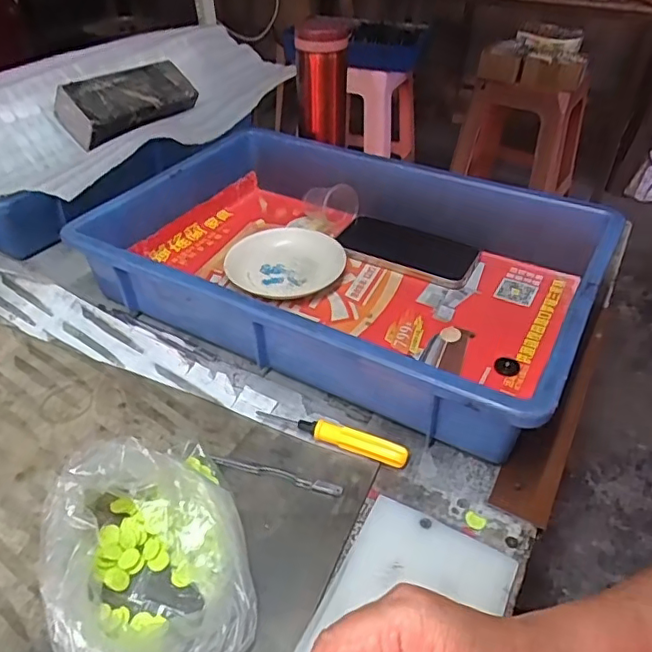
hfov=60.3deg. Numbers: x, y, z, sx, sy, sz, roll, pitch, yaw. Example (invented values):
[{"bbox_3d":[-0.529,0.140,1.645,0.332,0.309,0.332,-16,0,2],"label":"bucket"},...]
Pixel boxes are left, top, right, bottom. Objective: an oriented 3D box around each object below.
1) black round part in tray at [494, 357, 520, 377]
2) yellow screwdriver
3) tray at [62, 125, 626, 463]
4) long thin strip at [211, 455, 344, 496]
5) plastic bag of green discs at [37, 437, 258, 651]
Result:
[{"bbox_3d":[0.151,0.033,0.466,0.020,0.004,0.019,8,41,10],"label":"black round part in tray"},{"bbox_3d":[0.004,0.080,0.415,0.117,0.016,0.013,14,42,17],"label":"yellow screwdriver"},{"bbox_3d":[0.018,-0.067,0.540,0.439,0.082,0.295,20,44,23],"label":"tray"},{"bbox_3d":[-0.035,0.104,0.394,0.094,0.005,0.008,11,41,14],"label":"long thin strip"},{"bbox_3d":[-0.099,0.129,0.317,0.101,0.057,0.151,-15,42,-16],"label":"plastic bag of green discs"}]

